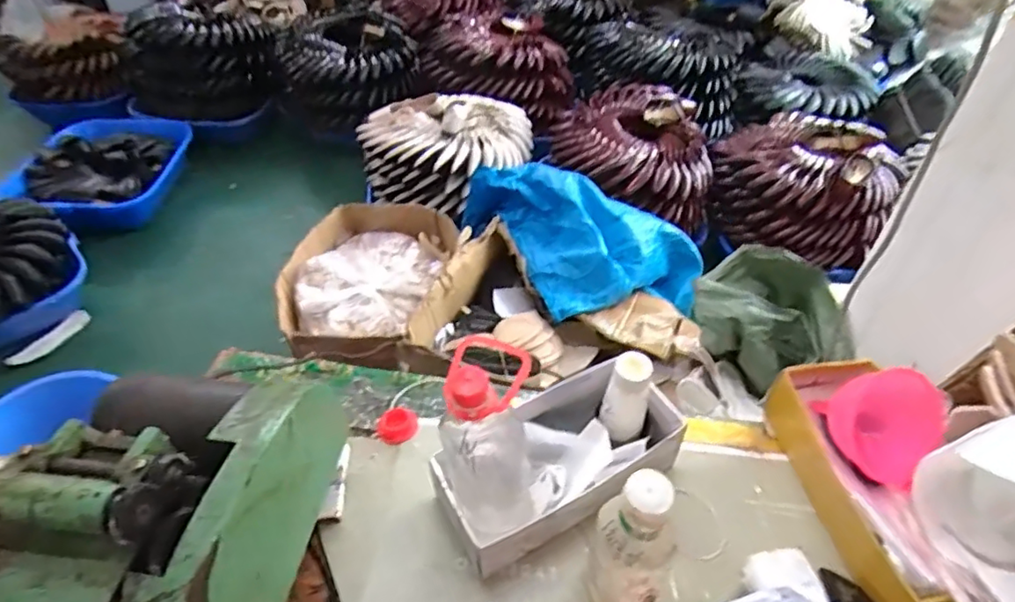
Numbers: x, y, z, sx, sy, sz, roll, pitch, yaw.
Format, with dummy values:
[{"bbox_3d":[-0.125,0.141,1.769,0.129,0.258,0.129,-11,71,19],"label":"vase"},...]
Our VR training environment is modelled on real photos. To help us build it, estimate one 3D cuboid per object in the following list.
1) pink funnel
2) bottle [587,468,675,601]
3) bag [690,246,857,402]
[{"bbox_3d":[0.436,0.135,0.684,0.105,0.127,0.095,14,13,-1],"label":"pink funnel"},{"bbox_3d":[0.114,0.236,0.544,0.074,0.231,0.062,14,48,12],"label":"bottle"},{"bbox_3d":[0.463,0.040,1.080,0.249,0.180,0.206,15,48,13],"label":"bag"}]

